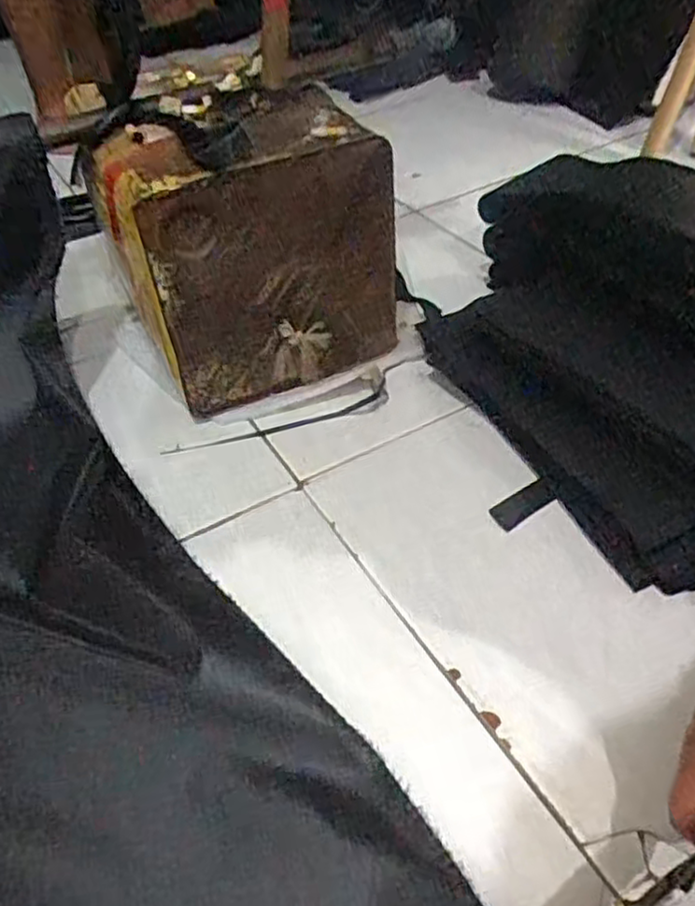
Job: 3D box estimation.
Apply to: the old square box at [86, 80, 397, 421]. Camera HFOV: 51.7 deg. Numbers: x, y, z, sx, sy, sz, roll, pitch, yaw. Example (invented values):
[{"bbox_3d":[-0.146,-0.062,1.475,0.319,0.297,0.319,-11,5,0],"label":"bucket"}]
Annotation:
[{"bbox_3d":[-0.088,-0.192,0.704,0.240,0.247,0.157,-21,45,-19],"label":"old square box"}]

